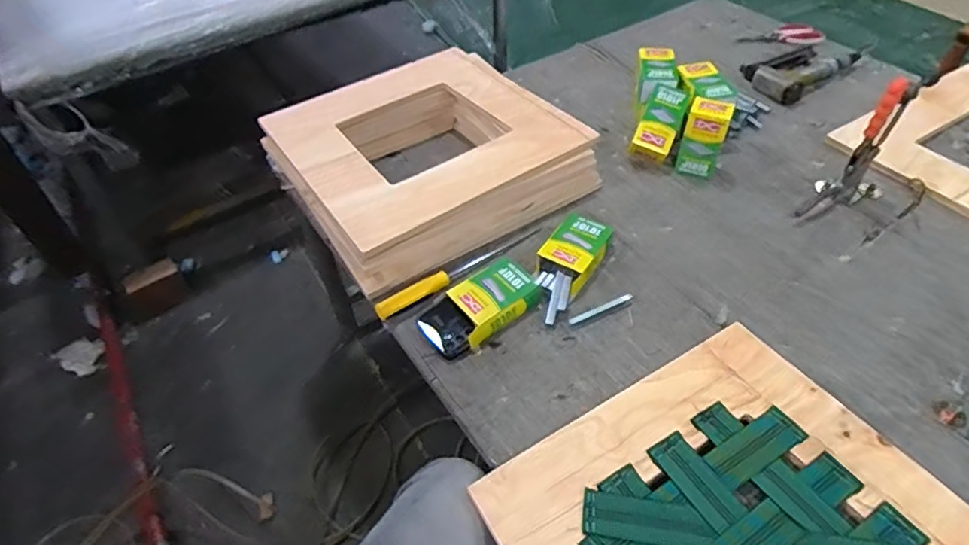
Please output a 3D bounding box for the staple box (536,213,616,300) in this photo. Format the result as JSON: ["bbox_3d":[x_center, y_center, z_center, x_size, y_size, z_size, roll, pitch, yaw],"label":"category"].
[{"bbox_3d":[0.132,-0.033,0.861,0.077,0.034,0.131,25,53,24],"label":"staple box"}]

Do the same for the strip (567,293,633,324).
[{"bbox_3d":[0.161,0.050,0.803,0.101,0.004,0.011,-20,49,-15],"label":"strip"}]

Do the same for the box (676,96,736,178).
[{"bbox_3d":[0.370,-0.228,0.983,0.068,0.116,0.055,17,50,18],"label":"box"}]

